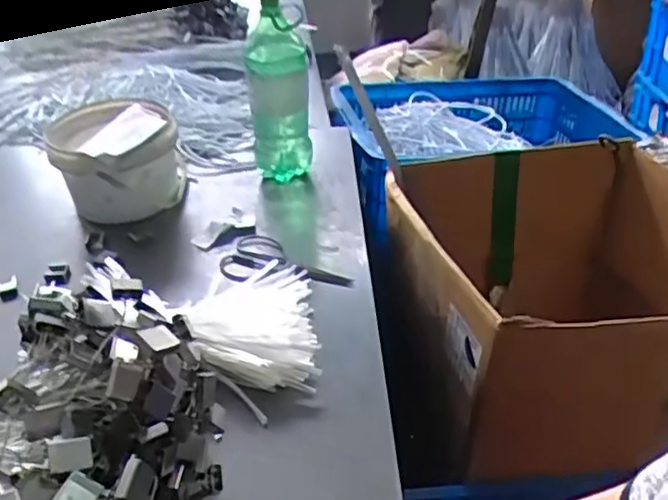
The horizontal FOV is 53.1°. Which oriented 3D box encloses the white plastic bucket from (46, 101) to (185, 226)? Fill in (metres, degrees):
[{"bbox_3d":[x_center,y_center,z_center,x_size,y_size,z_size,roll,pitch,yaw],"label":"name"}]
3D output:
[{"bbox_3d":[-0.319,-0.125,1.017,0.184,0.179,0.175,0,37,0],"label":"white plastic bucket"}]

